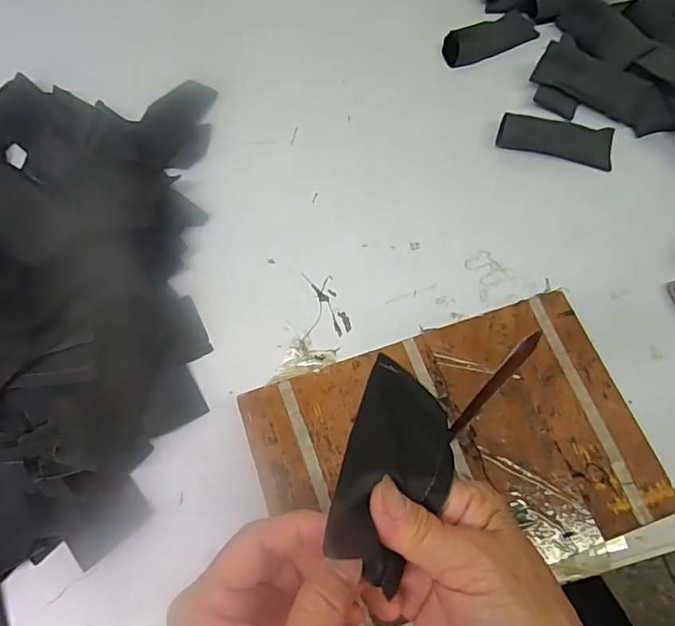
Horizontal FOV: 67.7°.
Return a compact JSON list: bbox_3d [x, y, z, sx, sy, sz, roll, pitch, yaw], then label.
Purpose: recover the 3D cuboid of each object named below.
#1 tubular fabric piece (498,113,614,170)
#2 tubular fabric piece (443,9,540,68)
[{"bbox_3d":[0.204,-0.164,0.466,0.103,0.014,0.037,15,68,8],"label":"tubular fabric piece"},{"bbox_3d":[0.159,-0.286,0.518,0.106,0.020,0.037,-30,69,-11],"label":"tubular fabric piece"}]

